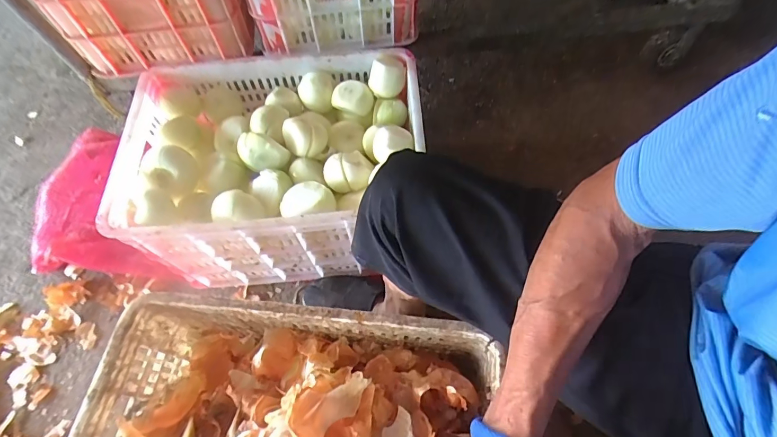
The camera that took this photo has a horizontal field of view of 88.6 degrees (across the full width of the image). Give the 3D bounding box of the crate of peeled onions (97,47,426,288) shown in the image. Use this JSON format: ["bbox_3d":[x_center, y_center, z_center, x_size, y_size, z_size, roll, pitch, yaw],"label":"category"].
[{"bbox_3d":[-0.176,-0.080,0.718,0.461,0.269,0.304,-7,61,-1],"label":"crate of peeled onions"}]

